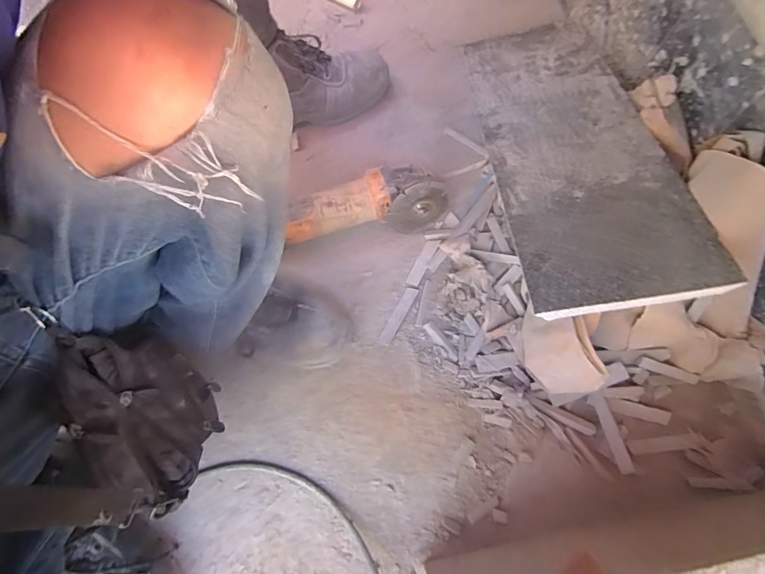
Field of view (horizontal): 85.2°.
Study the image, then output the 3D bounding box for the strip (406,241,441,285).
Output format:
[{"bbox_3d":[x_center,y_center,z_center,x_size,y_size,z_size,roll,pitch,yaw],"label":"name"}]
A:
[{"bbox_3d":[0.065,-0.040,0.658,0.022,0.007,0.083,26,77,18],"label":"strip"}]

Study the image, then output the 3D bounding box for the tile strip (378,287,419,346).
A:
[{"bbox_3d":[0.024,0.043,0.637,0.020,0.004,0.098,28,74,9],"label":"tile strip"}]

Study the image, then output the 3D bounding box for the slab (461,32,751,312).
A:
[{"bbox_3d":[0.263,-0.218,0.609,0.215,0.011,0.558,-10,56,7],"label":"slab"}]

